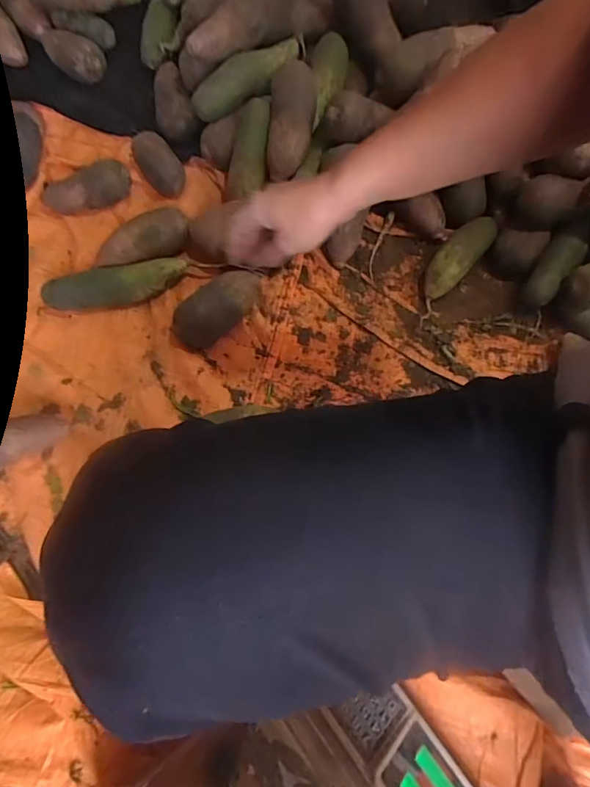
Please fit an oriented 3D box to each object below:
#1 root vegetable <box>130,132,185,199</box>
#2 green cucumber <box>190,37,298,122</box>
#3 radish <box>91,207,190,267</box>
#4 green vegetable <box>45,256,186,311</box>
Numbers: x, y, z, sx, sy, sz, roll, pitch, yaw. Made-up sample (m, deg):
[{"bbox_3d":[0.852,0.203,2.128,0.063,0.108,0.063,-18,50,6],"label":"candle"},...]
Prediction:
[{"bbox_3d":[-0.220,-0.370,0.786,0.061,0.067,0.096,-36,75,-11],"label":"root vegetable"},{"bbox_3d":[-0.071,-0.497,0.752,0.204,0.056,0.048,-38,74,-13],"label":"green cucumber"},{"bbox_3d":[-0.227,-0.226,0.728,0.146,0.064,0.065,-33,75,-11],"label":"radish"},{"bbox_3d":[-0.261,-0.159,0.712,0.199,0.053,0.052,-14,72,-5],"label":"green vegetable"}]

